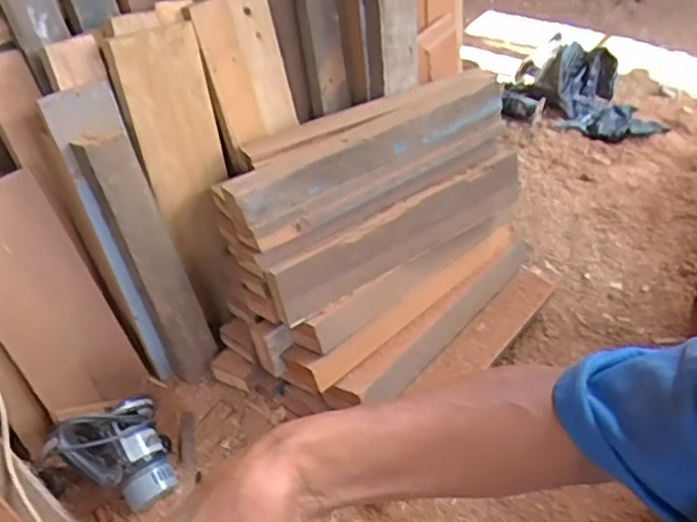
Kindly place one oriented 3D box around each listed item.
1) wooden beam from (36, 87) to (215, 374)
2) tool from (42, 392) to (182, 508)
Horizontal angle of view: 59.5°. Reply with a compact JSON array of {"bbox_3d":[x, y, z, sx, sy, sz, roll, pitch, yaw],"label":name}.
[{"bbox_3d":[-0.458,-0.032,1.343,0.133,0.691,0.118,-29,31,-27],"label":"wooden beam"},{"bbox_3d":[-0.441,0.375,1.225,0.175,0.203,0.191,1,45,-1],"label":"tool"}]

